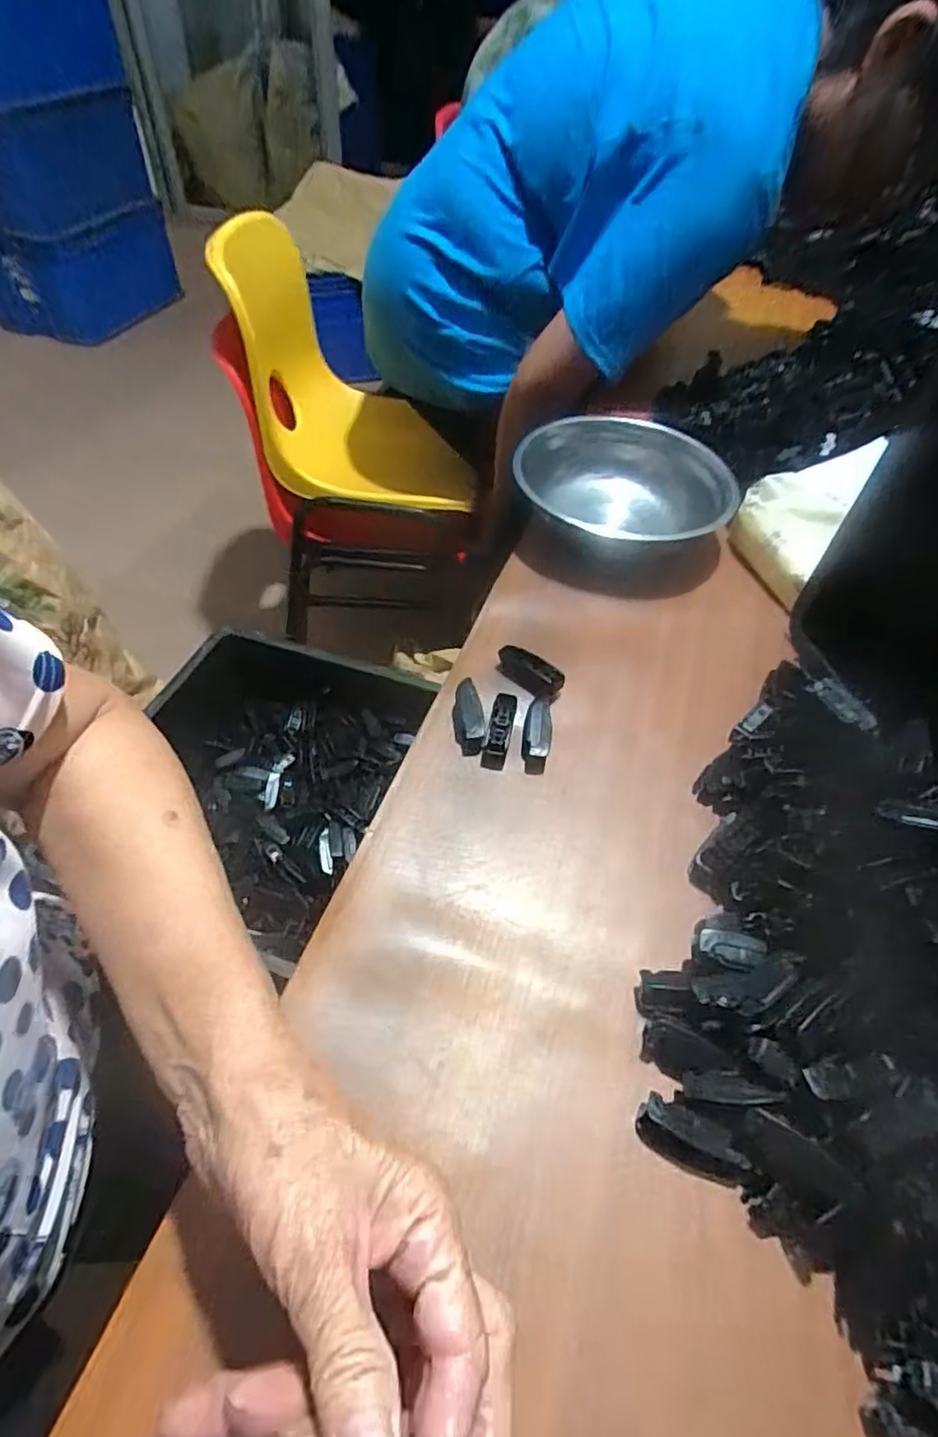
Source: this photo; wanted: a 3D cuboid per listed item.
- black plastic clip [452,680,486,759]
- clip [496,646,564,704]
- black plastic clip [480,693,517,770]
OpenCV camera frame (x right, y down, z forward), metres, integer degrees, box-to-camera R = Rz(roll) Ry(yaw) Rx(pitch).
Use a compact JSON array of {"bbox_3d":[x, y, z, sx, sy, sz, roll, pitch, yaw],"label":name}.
[{"bbox_3d":[0.000,-0.001,0.456,0.023,0.017,0.057,4,51,0],"label":"black plastic clip"},{"bbox_3d":[0.048,-0.034,0.486,0.026,0.015,0.055,-32,59,-26],"label":"clip"},{"bbox_3d":[0.021,0.010,0.452,0.017,0.017,0.061,11,51,6],"label":"black plastic clip"}]

